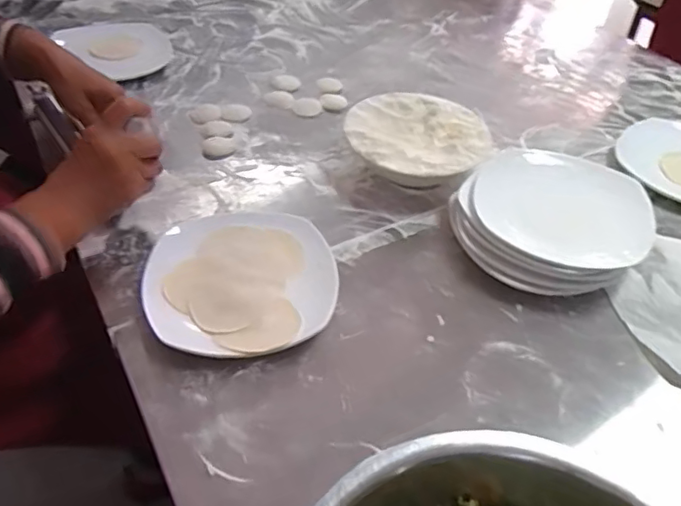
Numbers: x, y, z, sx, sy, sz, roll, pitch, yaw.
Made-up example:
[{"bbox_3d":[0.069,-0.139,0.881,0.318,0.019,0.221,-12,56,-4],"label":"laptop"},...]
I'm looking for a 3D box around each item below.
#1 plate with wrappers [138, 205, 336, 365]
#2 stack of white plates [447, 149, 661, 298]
[{"bbox_3d":[-0.099,0.022,0.580,0.176,0.024,0.198,-8,45,-11],"label":"plate with wrappers"},{"bbox_3d":[0.216,-0.033,0.621,0.183,0.083,0.152,3,44,-1],"label":"stack of white plates"}]

